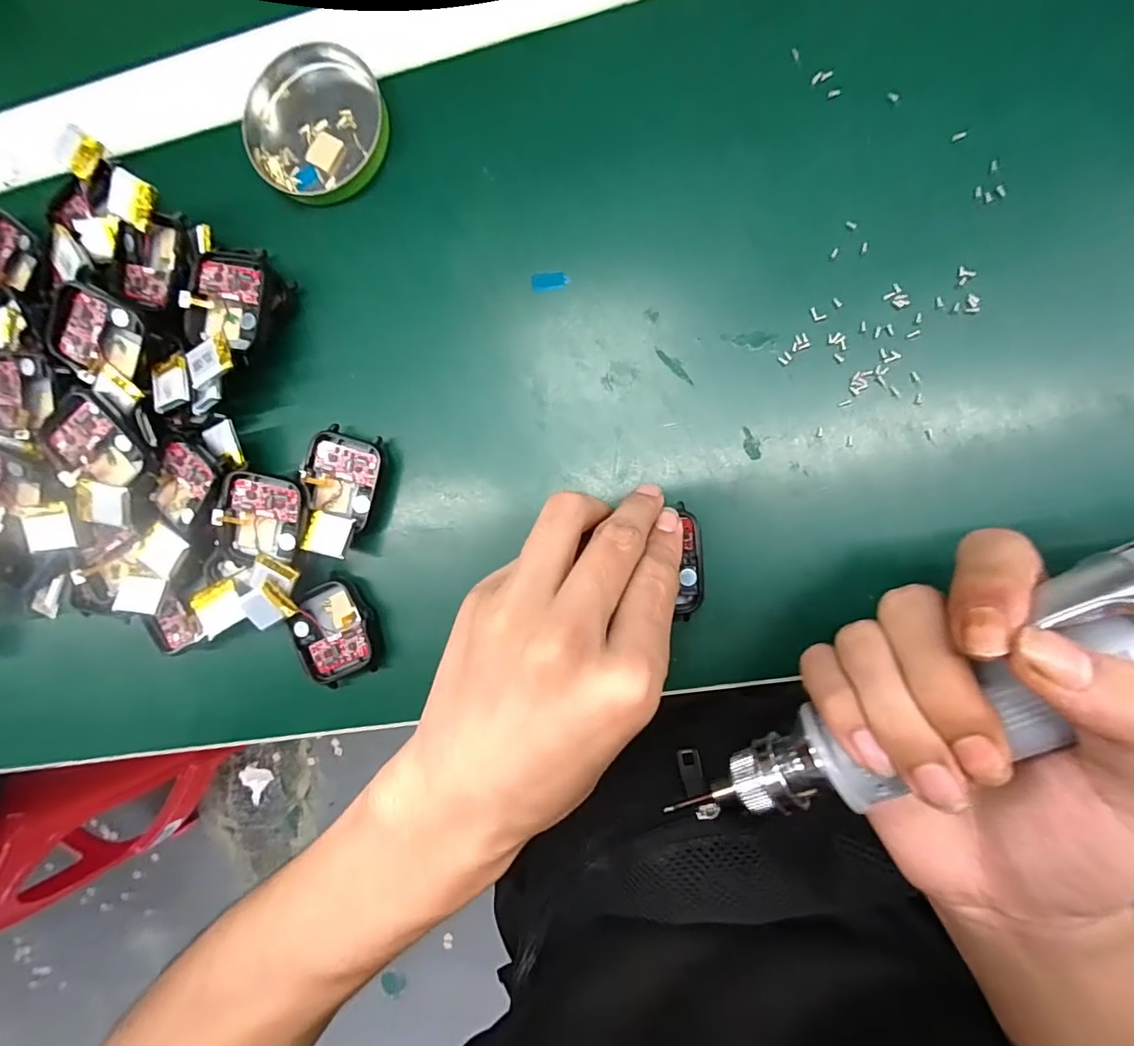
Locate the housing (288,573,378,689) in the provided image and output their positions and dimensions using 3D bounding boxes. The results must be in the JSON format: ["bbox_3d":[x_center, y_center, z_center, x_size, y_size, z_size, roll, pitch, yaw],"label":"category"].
[{"bbox_3d":[-0.107,0.050,0.237,0.039,0.011,0.044,-27,88,8],"label":"housing"}]

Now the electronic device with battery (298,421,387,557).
[{"bbox_3d":[-0.104,-0.014,0.232,0.035,0.017,0.054,16,94,7],"label":"electronic device with battery"}]

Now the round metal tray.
[{"bbox_3d":[-0.116,-0.184,0.235,0.064,0.008,0.064,0,92,8],"label":"round metal tray"}]

